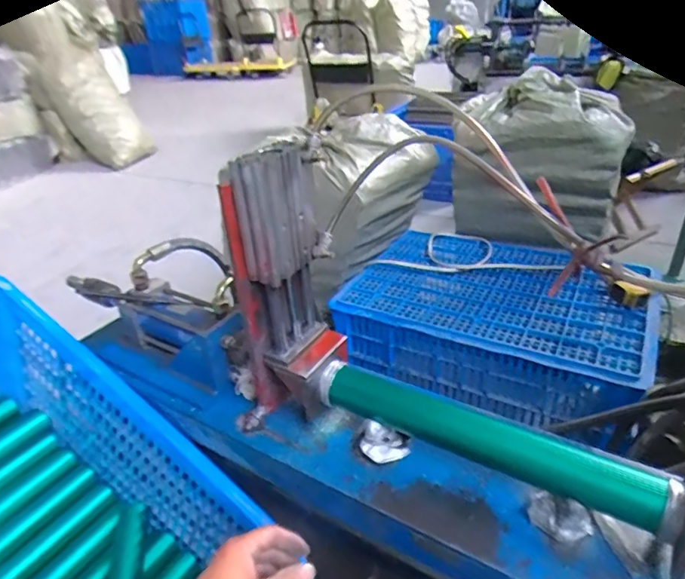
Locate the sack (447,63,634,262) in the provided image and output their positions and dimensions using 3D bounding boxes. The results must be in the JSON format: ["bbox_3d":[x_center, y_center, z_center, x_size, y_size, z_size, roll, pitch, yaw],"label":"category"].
[{"bbox_3d":[0.434,-0.263,1.138,0.339,0.386,0.194,7,32,19],"label":"sack"}]

